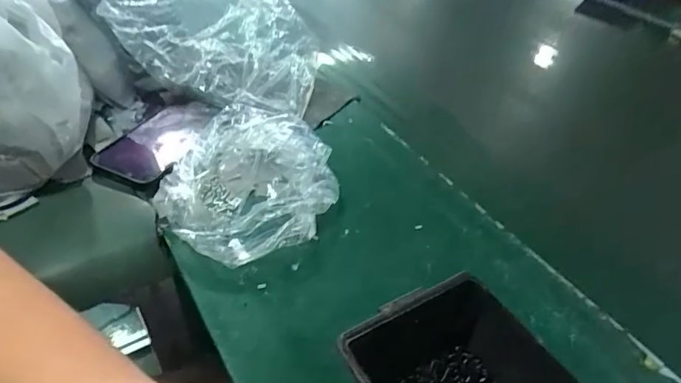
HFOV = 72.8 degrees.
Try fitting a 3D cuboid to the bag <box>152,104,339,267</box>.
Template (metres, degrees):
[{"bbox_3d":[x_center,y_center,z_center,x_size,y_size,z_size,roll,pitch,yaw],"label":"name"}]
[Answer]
[{"bbox_3d":[-0.087,-0.010,0.429,0.151,0.051,0.152,21,43,15],"label":"bag"}]

